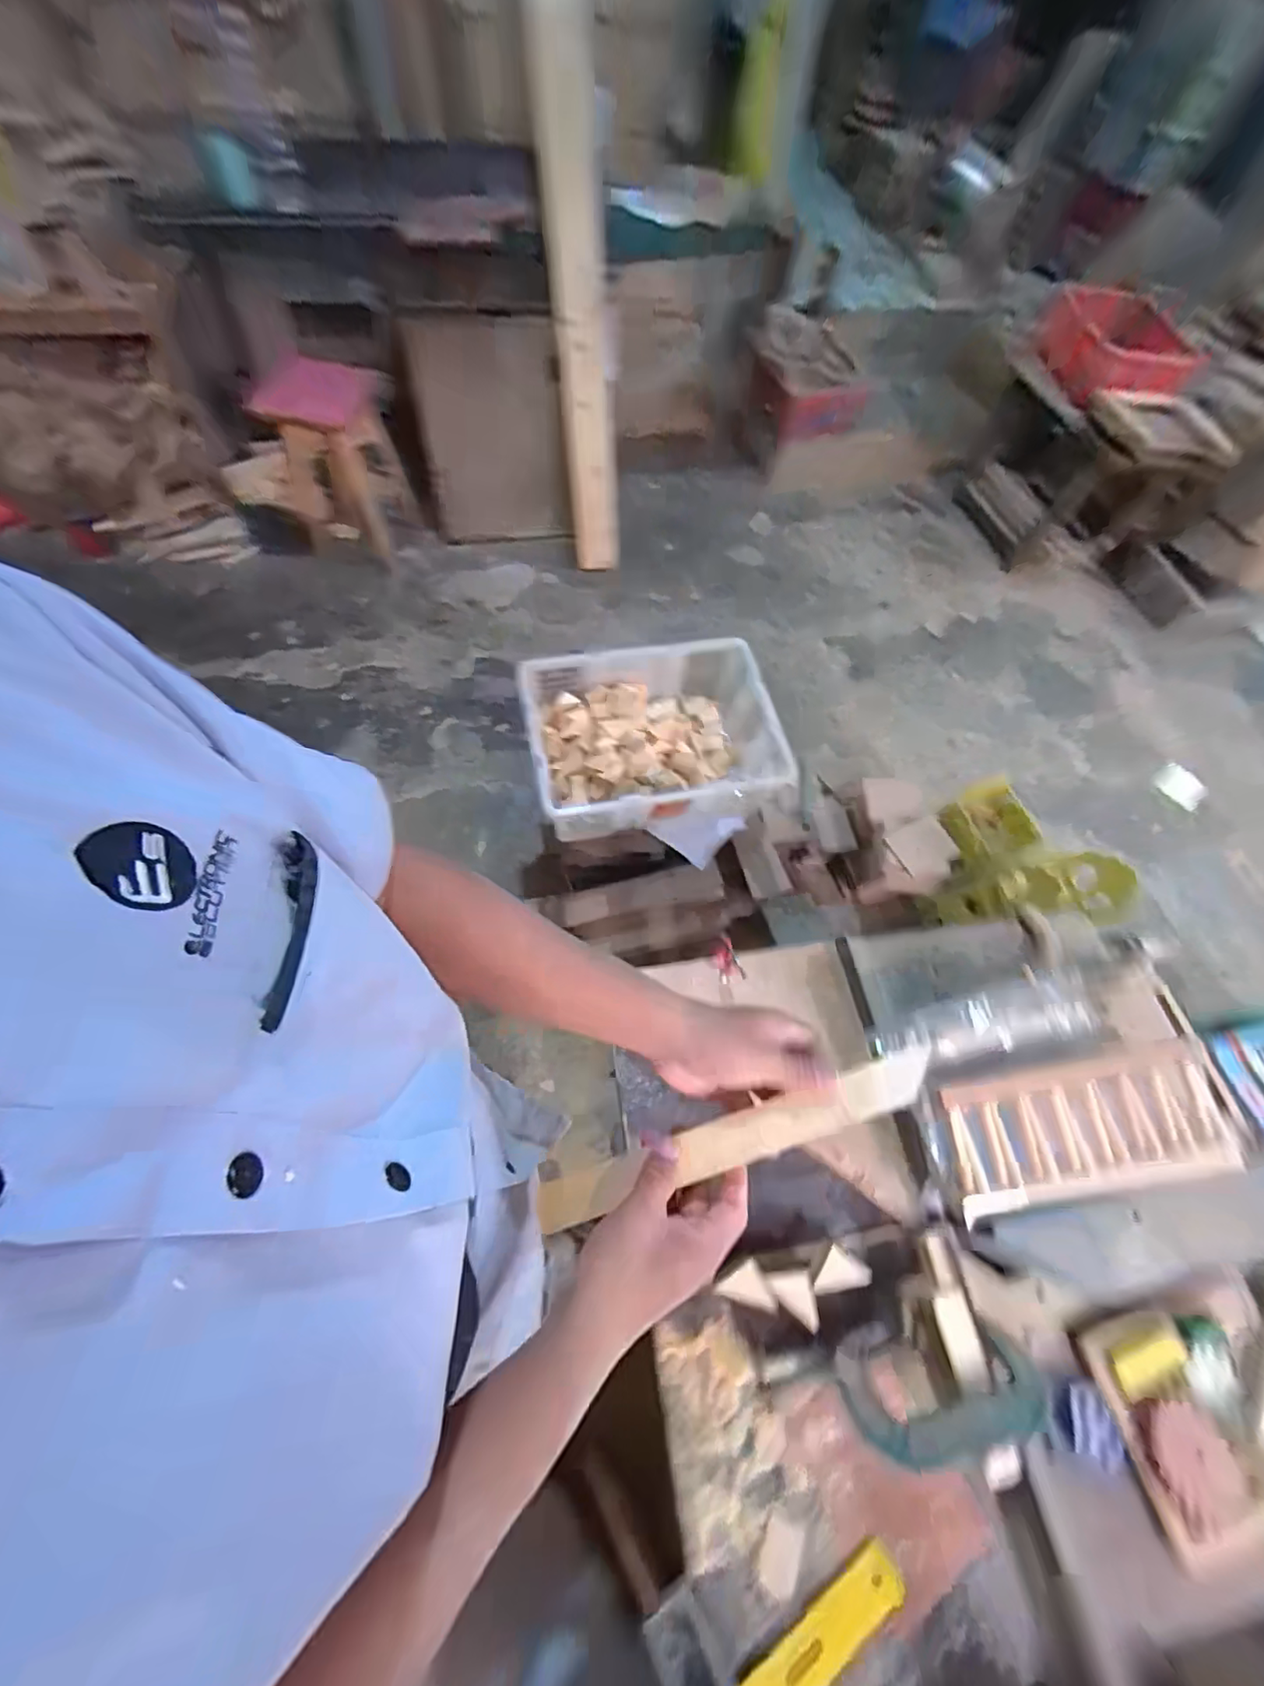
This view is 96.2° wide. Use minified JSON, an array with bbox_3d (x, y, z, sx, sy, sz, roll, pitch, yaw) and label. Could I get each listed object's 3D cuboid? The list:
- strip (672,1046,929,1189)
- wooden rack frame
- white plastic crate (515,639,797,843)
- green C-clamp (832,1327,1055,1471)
[{"bbox_3d":[0.128,0.201,0.418,0.196,0.016,0.038,-19,81,-2],"label":"strip"},{"bbox_3d":[0.448,0.282,0.566,0.286,0.039,0.116,-8,64,-7],"label":"wooden rack frame"},{"bbox_3d":[0.042,-0.200,1.156,0.494,0.166,0.360,-3,64,-5],"label":"white plastic crate"},{"bbox_3d":[0.271,0.477,0.487,0.171,0.083,0.032,-9,106,-8],"label":"green C-clamp"}]

